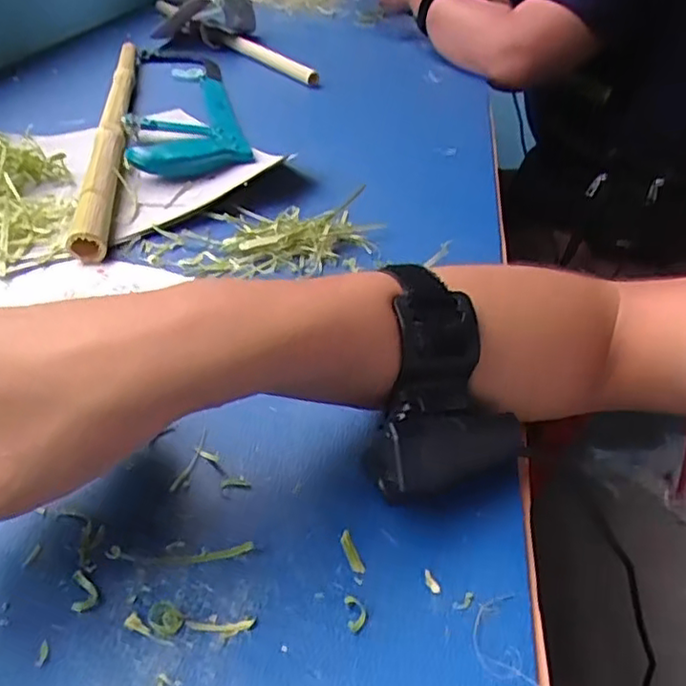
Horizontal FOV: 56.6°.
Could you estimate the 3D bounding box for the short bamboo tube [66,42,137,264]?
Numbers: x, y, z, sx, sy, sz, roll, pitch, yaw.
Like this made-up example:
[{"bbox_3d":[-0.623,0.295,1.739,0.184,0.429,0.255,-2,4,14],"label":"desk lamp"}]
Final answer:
[{"bbox_3d":[-0.218,-0.210,0.608,0.026,0.027,0.477,-4,39,-11],"label":"short bamboo tube"}]

